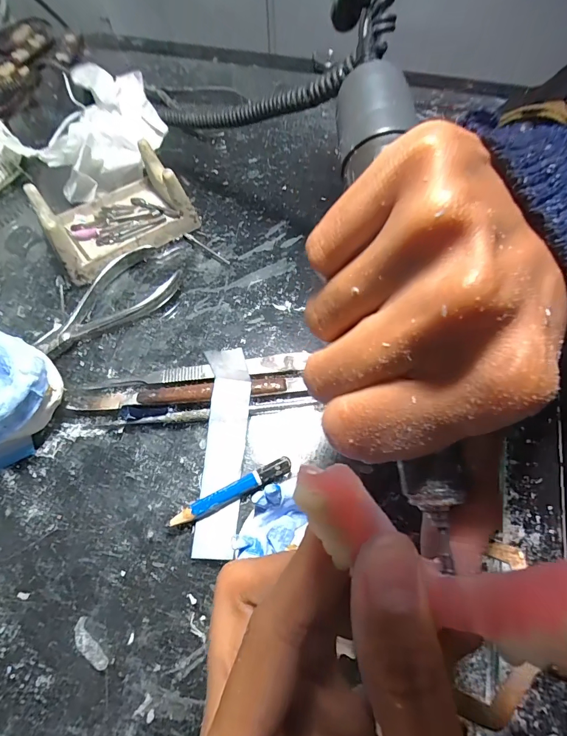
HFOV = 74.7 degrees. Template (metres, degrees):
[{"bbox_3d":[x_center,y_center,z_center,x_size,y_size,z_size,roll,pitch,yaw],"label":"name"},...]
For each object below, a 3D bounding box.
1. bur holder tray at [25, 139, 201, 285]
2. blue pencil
[{"bbox_3d":[-0.121,-0.111,0.262,0.098,0.042,0.065,-34,68,-16],"label":"bur holder tray"},{"bbox_3d":[-0.026,0.064,0.189,0.063,0.009,0.008,-25,65,-12],"label":"blue pencil"}]

